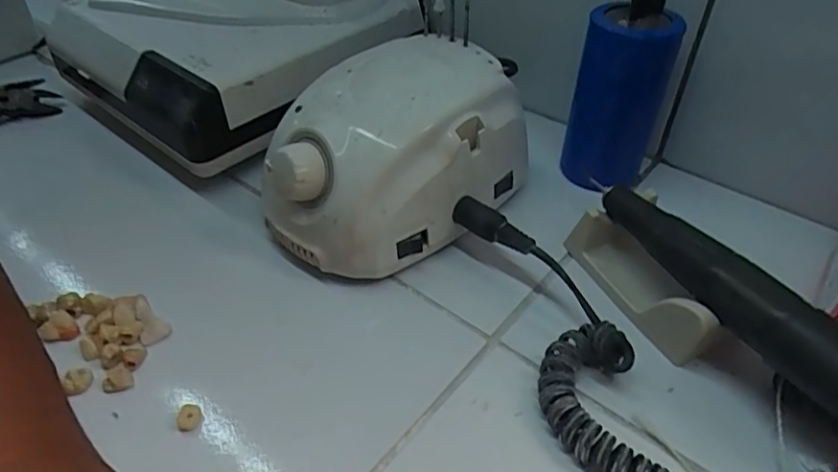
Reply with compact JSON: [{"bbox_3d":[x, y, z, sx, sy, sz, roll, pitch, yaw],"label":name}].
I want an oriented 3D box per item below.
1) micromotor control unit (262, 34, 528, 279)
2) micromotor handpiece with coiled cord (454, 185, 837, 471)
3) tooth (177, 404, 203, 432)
[{"bbox_3d":[-0.016,-0.043,0.308,0.138,0.085,0.092,-33,52,-29],"label":"micromotor control unit"},{"bbox_3d":[0.108,0.036,0.248,0.130,0.050,0.183,-12,44,-10],"label":"micromotor handpiece with coiled cord"},{"bbox_3d":[-0.096,0.076,0.236,0.009,0.007,0.008,-10,44,-8],"label":"tooth"}]

